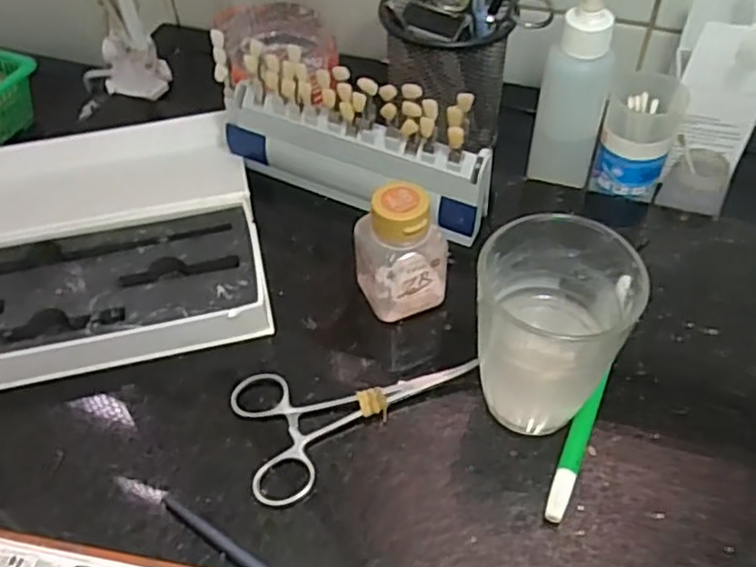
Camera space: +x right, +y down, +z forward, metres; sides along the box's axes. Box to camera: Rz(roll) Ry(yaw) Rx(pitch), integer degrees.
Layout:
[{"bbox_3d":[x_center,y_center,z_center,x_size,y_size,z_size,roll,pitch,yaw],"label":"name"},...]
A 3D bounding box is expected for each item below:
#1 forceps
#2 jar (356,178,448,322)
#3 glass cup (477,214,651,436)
[{"bbox_3d":[-0.018,0.053,0.350,0.121,0.009,0.068,-29,55,-21],"label":"forceps"},{"bbox_3d":[0.012,-0.015,0.368,0.041,0.074,0.035,-19,51,-14],"label":"jar"},{"bbox_3d":[0.074,0.024,0.317,0.064,0.092,0.062,-1,49,1],"label":"glass cup"}]

